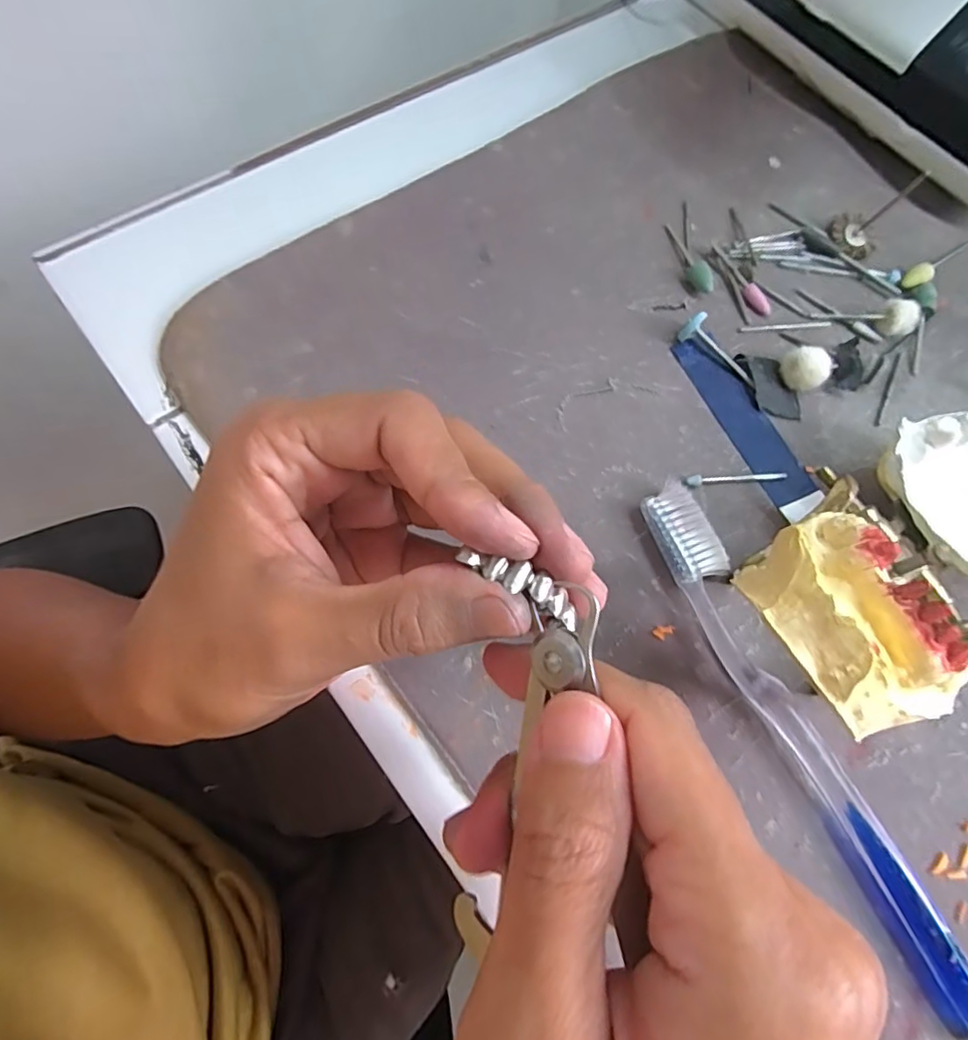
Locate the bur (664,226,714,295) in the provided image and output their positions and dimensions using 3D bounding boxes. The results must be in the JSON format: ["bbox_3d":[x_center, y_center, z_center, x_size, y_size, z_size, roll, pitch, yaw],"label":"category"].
[{"bbox_3d":[0.095,-0.125,0.267,0.007,0.010,0.043,-16,71,-8],"label":"bur"}]

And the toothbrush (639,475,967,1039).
[{"bbox_3d":[0.105,0.072,0.193,0.018,0.013,0.188,-21,72,-10],"label":"toothbrush"}]

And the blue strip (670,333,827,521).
[{"bbox_3d":[0.112,-0.041,0.241,0.021,0.004,0.090,-22,72,-10],"label":"blue strip"}]

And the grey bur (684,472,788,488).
[{"bbox_3d":[0.102,-0.017,0.231,0.044,0.004,0.005,-7,70,-5],"label":"grey bur"}]

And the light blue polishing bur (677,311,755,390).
[{"bbox_3d":[0.103,-0.072,0.249,0.039,0.010,0.010,46,74,0],"label":"light blue polishing bur"}]

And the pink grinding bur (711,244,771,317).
[{"bbox_3d":[0.121,-0.113,0.268,0.007,0.005,0.044,-27,73,-12],"label":"pink grinding bur"}]

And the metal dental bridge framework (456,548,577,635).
[{"bbox_3d":[0.009,0.014,0.126,0.030,0.005,0.008,35,72,-6],"label":"metal dental bridge framework"}]

